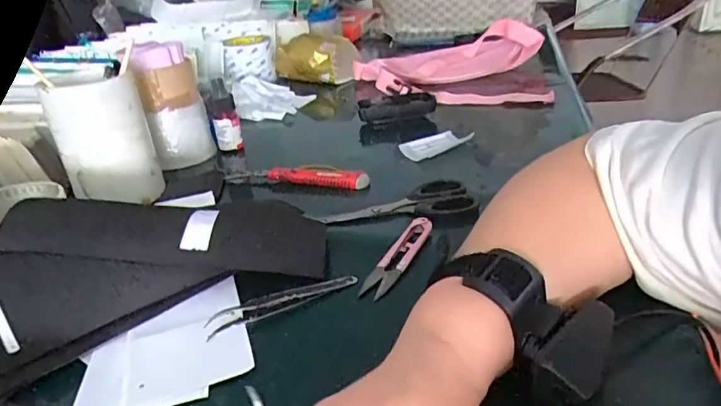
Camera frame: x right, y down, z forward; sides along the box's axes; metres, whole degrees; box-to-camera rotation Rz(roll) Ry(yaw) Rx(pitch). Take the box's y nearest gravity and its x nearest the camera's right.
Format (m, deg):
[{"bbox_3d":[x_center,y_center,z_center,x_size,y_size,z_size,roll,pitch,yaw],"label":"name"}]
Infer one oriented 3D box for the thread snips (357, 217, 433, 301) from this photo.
[{"bbox_3d":[0.031,0.041,0.402,0.024,0.012,0.097,12,32,29],"label":"thread snips"}]

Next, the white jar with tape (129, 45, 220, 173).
[{"bbox_3d":[-0.225,-0.117,0.607,0.069,0.136,0.067,-10,28,-10],"label":"white jar with tape"}]

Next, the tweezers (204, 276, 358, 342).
[{"bbox_3d":[-0.055,0.069,0.362,0.110,0.010,0.013,-17,30,-22],"label":"tweezers"}]

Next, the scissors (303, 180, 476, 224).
[{"bbox_3d":[0.028,0.000,0.482,0.155,0.014,0.055,-3,28,4],"label":"scissors"}]

